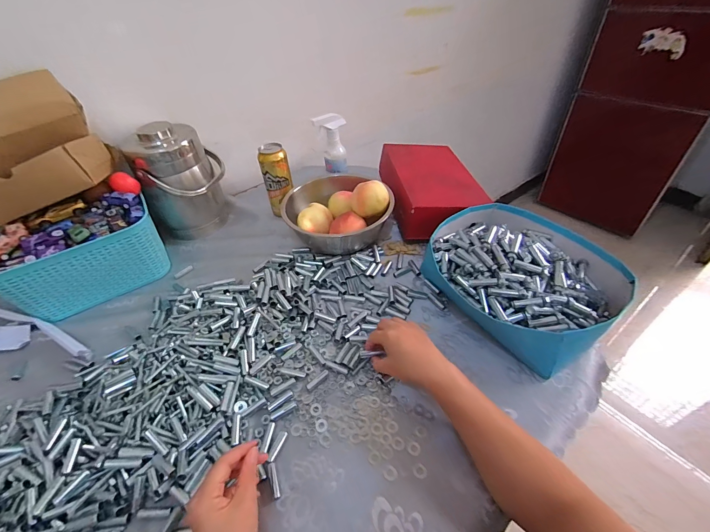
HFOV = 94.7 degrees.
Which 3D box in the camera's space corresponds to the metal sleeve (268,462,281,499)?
[{"bbox_3d":[-0.100,0.265,0.407,0.009,0.004,0.040,-17,45,-13],"label":"metal sleeve"}]

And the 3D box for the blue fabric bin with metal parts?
[{"bbox_3d":[0.278,0.011,0.567,0.243,0.114,0.285,-32,49,-26],"label":"blue fabric bin with metal parts"}]

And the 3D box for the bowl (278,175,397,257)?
[{"bbox_3d":[-0.040,-0.110,0.715,0.194,0.120,0.194,-3,43,2],"label":"bowl"}]

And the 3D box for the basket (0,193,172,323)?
[{"bbox_3d":[-0.524,-0.014,0.637,0.275,0.136,0.151,-29,48,-23],"label":"basket"}]

